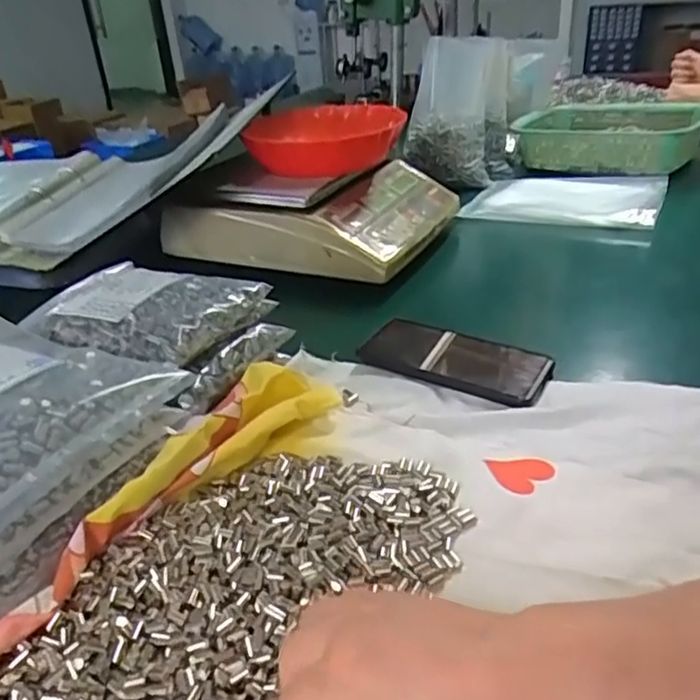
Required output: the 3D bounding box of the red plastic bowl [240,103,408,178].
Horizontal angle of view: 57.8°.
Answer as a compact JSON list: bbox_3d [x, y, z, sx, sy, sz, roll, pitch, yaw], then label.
[{"bbox_3d":[-0.023,-0.271,0.819,0.177,0.064,0.177,1,31,10],"label":"red plastic bowl"}]

